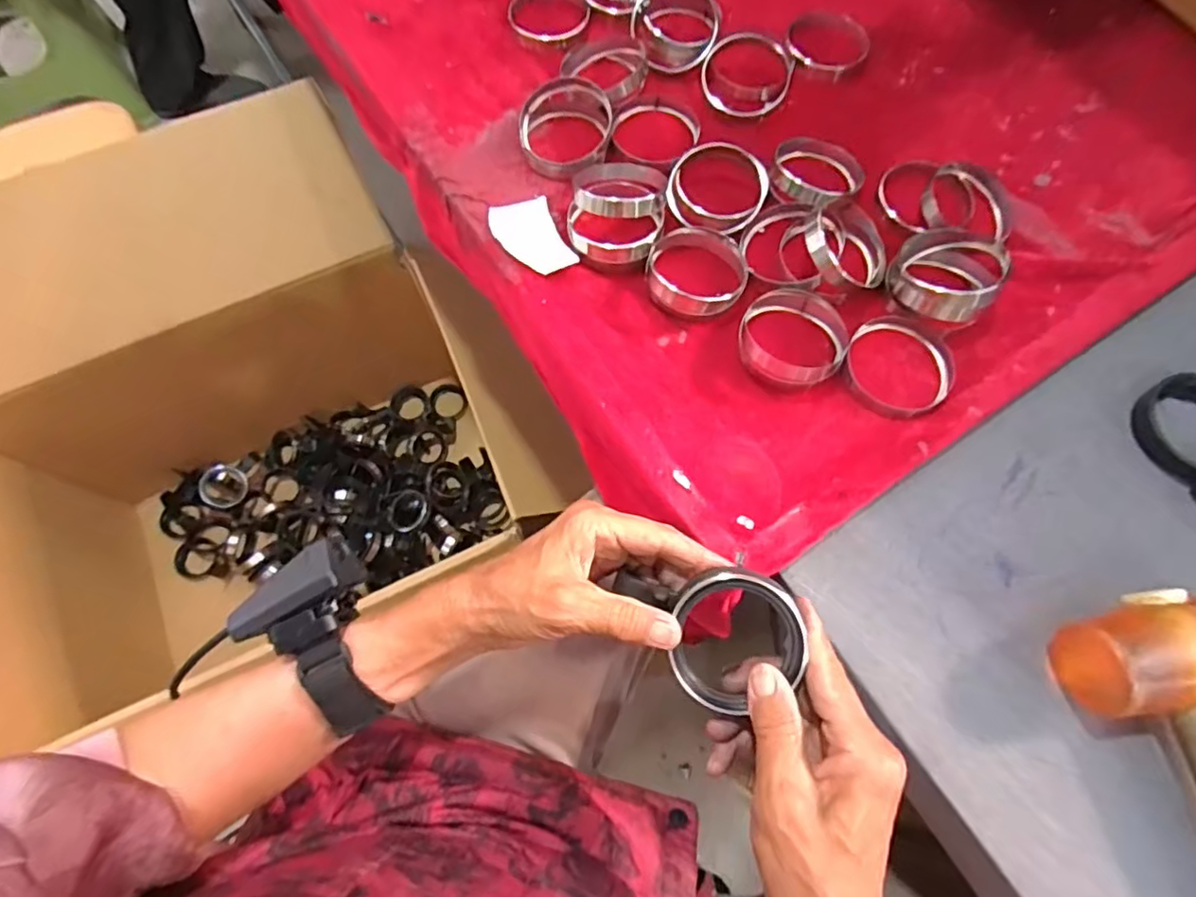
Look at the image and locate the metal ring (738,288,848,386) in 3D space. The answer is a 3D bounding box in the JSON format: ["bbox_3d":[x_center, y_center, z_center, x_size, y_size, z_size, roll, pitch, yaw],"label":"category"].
[{"bbox_3d":[0.135,-0.078,0.421,0.072,0.021,0.065,18,72,6],"label":"metal ring"}]

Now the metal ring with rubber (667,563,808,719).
[{"bbox_3d":[0.073,0.099,0.319,0.067,0.015,0.072,11,71,4],"label":"metal ring with rubber"}]

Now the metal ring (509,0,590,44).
[{"bbox_3d":[-0.043,-0.390,0.547,0.068,0.017,0.068,0,71,0],"label":"metal ring"}]

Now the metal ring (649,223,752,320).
[{"bbox_3d":[0.070,-0.123,0.428,0.069,0.021,0.058,3,71,1],"label":"metal ring"}]

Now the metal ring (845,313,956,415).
[{"bbox_3d":[0.206,-0.055,0.417,0.075,0.016,0.065,25,73,8],"label":"metal ring"}]

